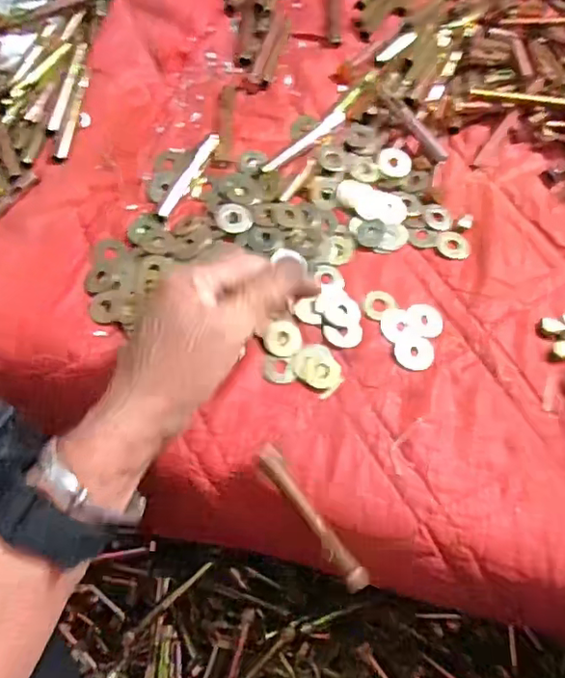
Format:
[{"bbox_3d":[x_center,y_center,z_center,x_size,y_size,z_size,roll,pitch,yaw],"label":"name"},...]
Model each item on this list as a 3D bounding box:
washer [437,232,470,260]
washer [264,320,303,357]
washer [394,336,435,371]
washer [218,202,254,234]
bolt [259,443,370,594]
[{"bbox_3d":[0.131,-0.072,0.448,0.025,0.004,0.024,1,64,-3],"label":"washer"},{"bbox_3d":[0.000,0.000,0.407,0.026,0.004,0.025,1,64,-3],"label":"washer"},{"bbox_3d":[0.092,0.009,0.407,0.027,0.004,0.024,0,64,-4],"label":"washer"},{"bbox_3d":[-0.036,-0.091,0.437,0.025,0.004,0.027,1,64,-3],"label":"washer"},{"bbox_3d":[0.017,0.110,0.362,0.014,0.017,0.110,-38,100,-19],"label":"bolt"}]

